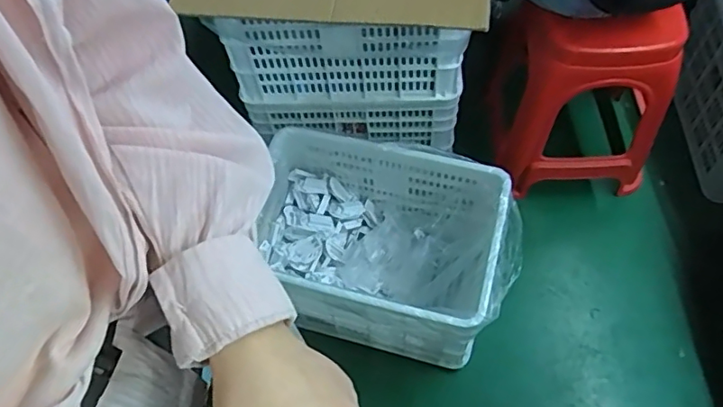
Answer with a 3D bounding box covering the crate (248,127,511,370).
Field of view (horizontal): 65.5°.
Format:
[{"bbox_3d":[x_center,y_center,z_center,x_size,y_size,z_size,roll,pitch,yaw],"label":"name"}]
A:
[{"bbox_3d":[0.041,0.095,1.258,0.490,0.272,0.371,13,62,11],"label":"crate"}]

